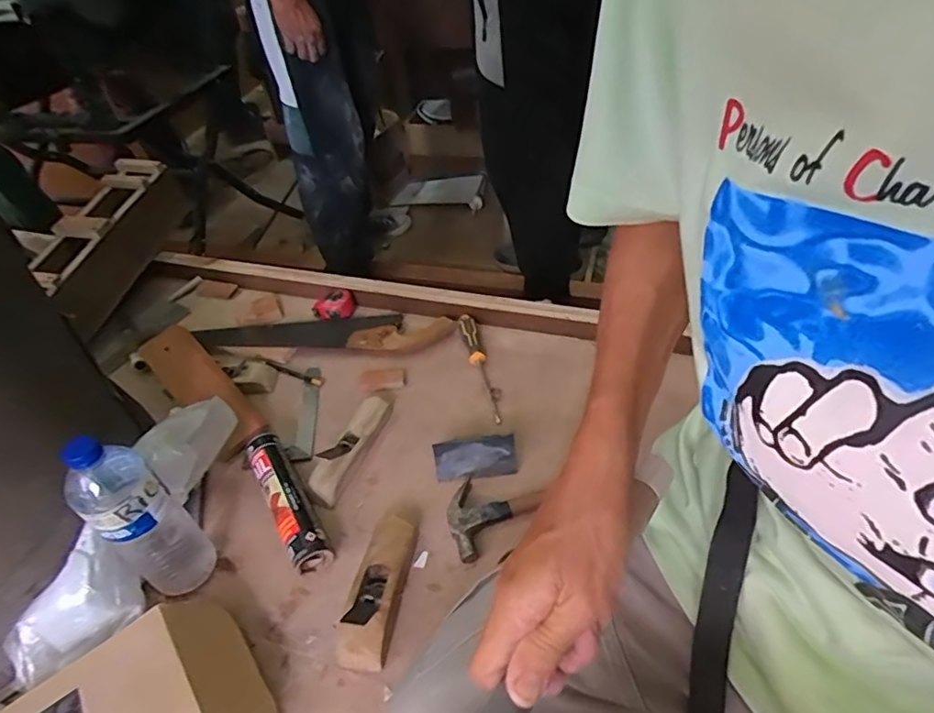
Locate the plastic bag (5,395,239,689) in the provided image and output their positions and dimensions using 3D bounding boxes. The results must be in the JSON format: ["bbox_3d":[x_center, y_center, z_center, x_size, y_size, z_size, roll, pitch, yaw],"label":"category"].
[{"bbox_3d":[-0.387,0.194,0.680,0.079,0.112,0.364,9,45,16],"label":"plastic bag"}]

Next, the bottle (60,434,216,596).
[{"bbox_3d":[-0.366,0.183,0.635,0.068,0.271,0.072,27,52,31],"label":"bottle"}]

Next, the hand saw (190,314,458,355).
[{"bbox_3d":[-0.261,-0.047,1.044,0.464,0.022,0.099,-1,43,6],"label":"hand saw"}]

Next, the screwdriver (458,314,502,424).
[{"bbox_3d":[0.021,0.013,0.946,0.027,0.032,0.234,-11,43,-6],"label":"screwdriver"}]

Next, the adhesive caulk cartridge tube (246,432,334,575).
[{"bbox_3d":[-0.251,0.187,0.774,0.052,0.049,0.230,-25,46,-19],"label":"adhesive caulk cartridge tube"}]

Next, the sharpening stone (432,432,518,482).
[{"bbox_3d":[0.012,0.143,0.799,0.115,0.053,0.035,-5,43,1],"label":"sharpening stone"}]

